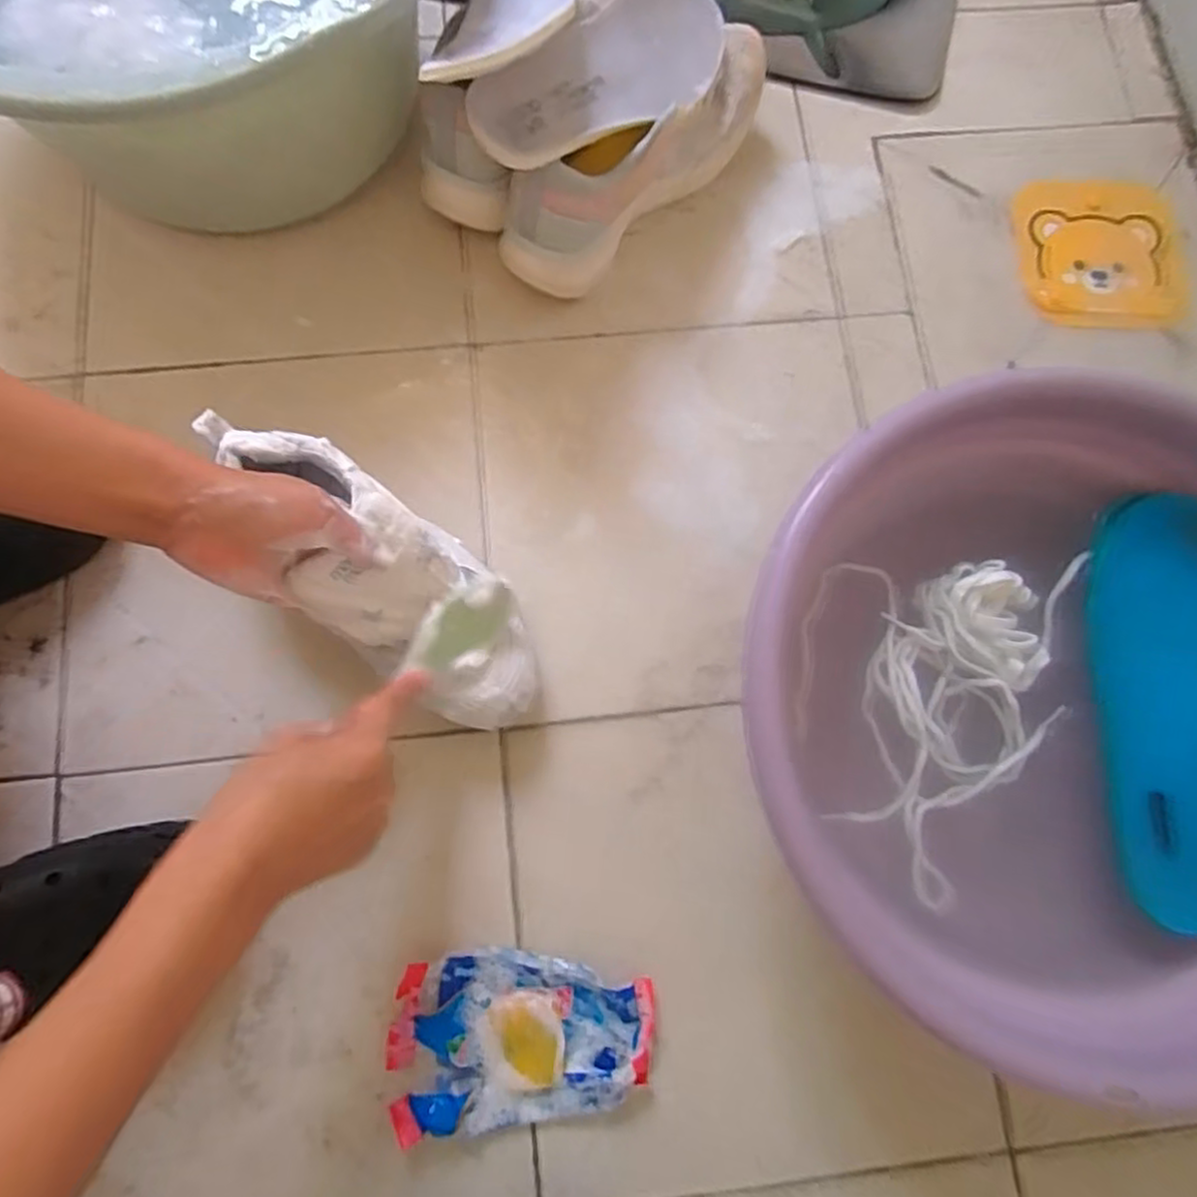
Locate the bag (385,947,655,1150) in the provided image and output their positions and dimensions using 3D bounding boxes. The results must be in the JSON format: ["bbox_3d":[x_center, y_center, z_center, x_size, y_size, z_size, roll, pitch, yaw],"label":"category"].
[{"bbox_3d":[-0.049,0.283,0.446,0.163,0.019,0.102,2,79,-1],"label":"bag"}]

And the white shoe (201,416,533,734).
[{"bbox_3d":[-0.139,-0.022,0.443,0.093,0.081,0.258,-43,97,-9],"label":"white shoe"}]

